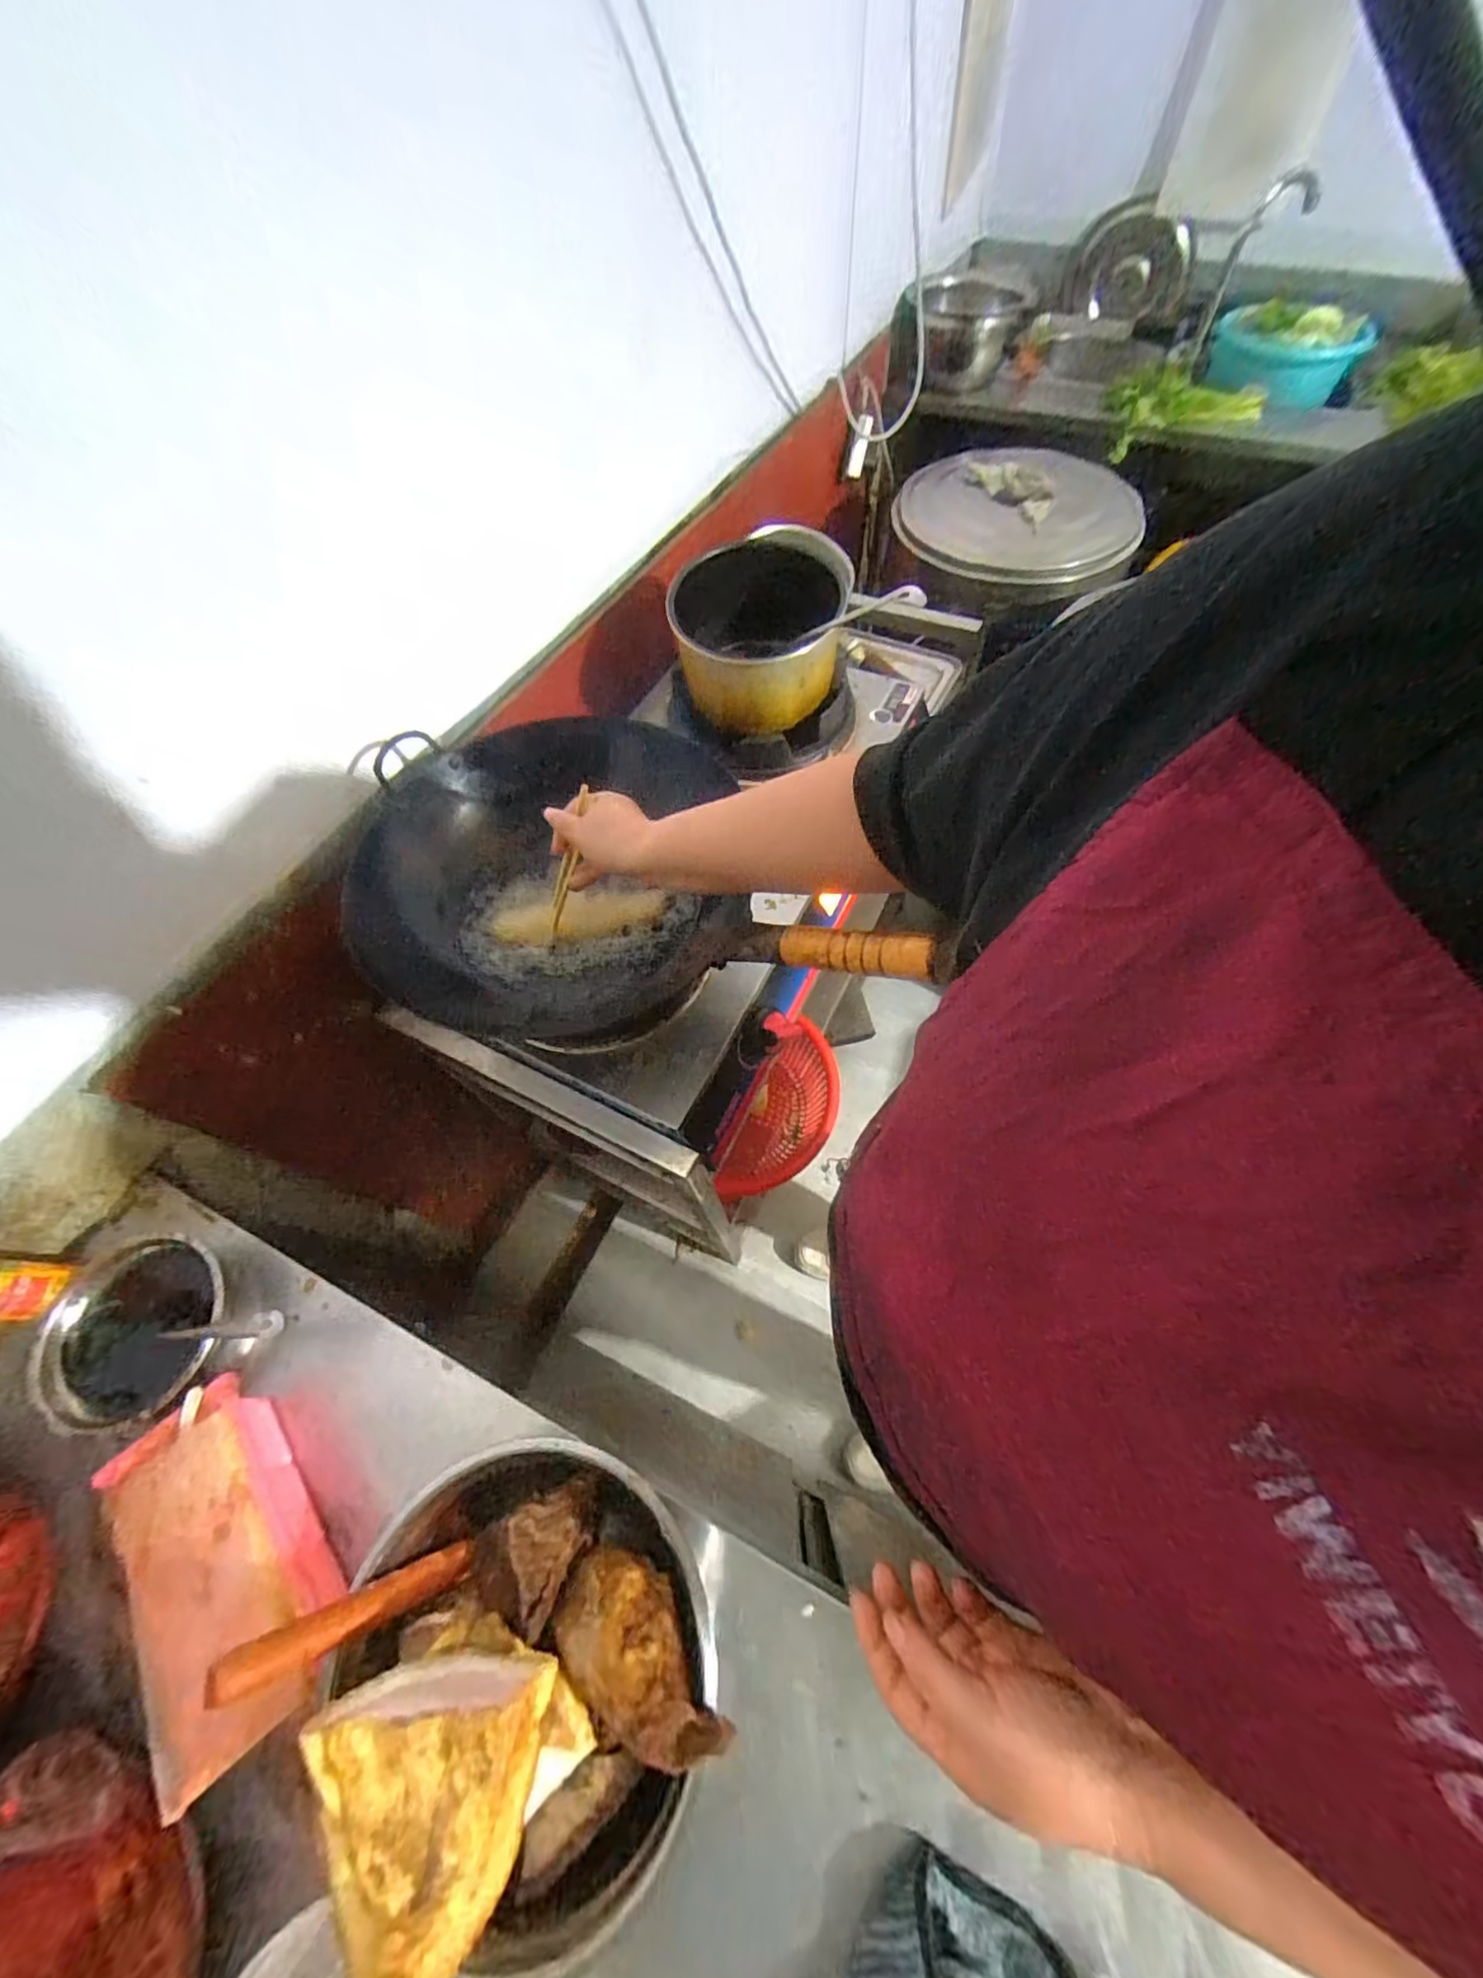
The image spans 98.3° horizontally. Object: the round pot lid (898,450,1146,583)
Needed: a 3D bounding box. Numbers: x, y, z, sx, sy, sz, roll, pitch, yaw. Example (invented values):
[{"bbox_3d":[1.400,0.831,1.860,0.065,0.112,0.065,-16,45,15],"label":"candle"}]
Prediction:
[{"bbox_3d":[0.501,-0.870,1.167,0.398,0.071,0.367,-1,61,2],"label":"round pot lid"}]

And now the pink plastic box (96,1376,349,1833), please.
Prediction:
[{"bbox_3d":[-0.367,0.406,0.458,0.107,0.061,0.214,-37,66,-17],"label":"pink plastic box"}]

